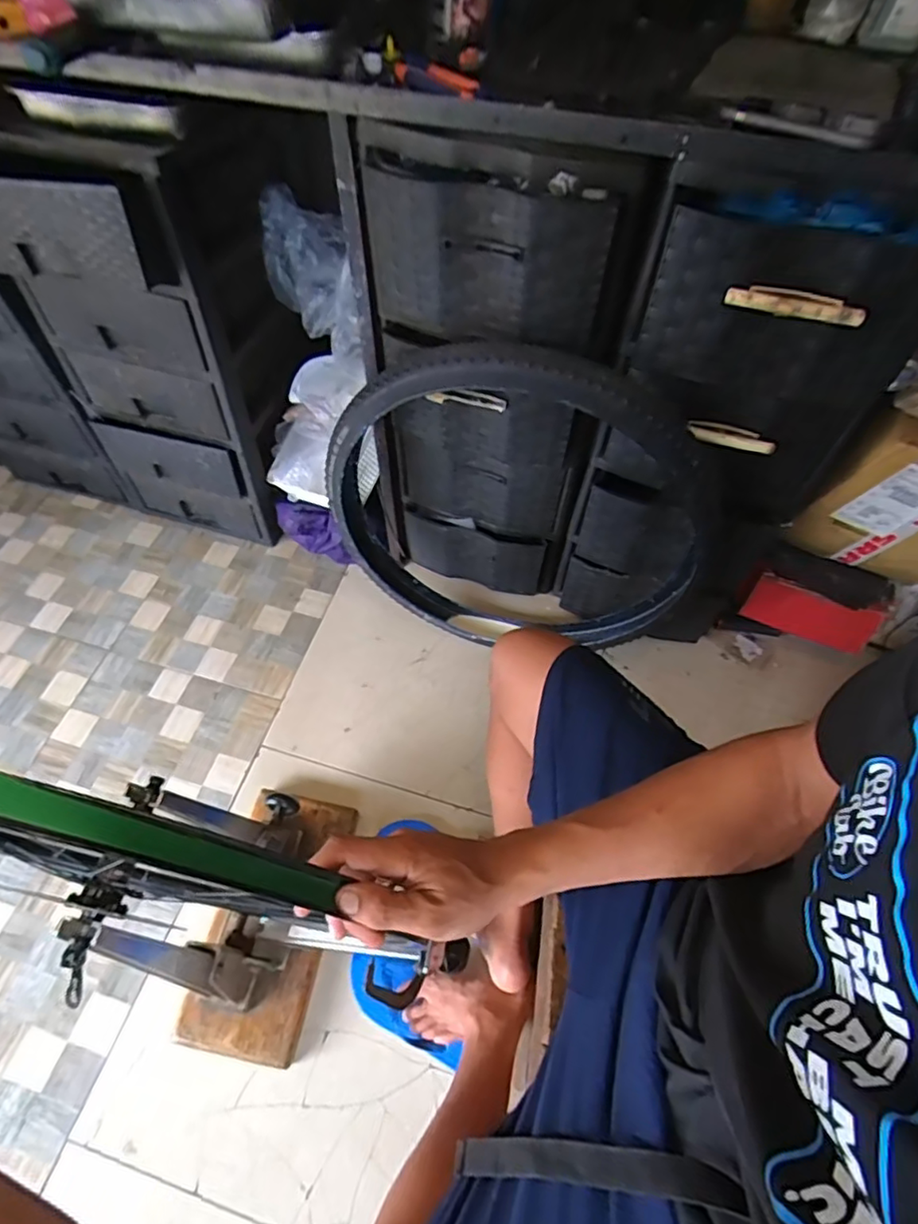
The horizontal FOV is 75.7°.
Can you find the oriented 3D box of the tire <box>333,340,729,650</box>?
[{"bbox_3d":[0.089,-0.146,1.011,0.634,0.640,0.085,31,54,-20],"label":"tire"}]

